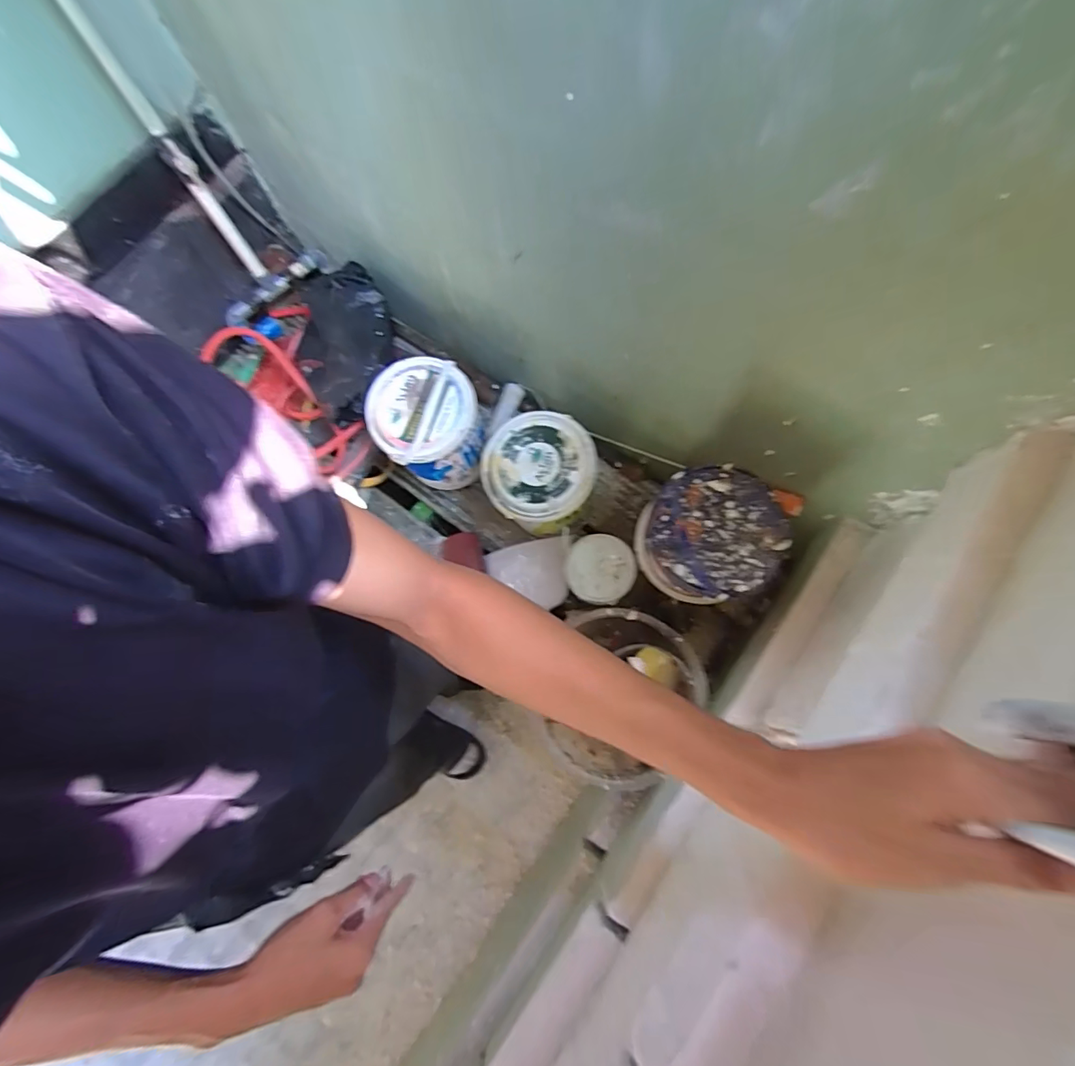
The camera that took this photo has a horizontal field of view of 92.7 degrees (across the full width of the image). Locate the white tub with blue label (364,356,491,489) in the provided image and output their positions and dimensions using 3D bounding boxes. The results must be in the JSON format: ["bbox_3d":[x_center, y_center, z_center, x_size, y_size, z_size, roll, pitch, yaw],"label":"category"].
[{"bbox_3d":[-0.192,-0.184,0.946,0.176,0.211,0.170,-1,74,2],"label":"white tub with blue label"}]

